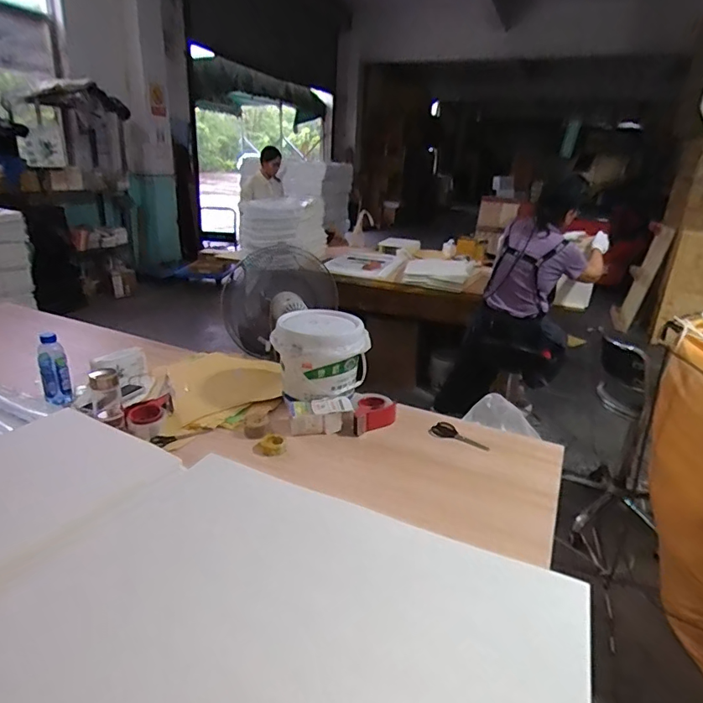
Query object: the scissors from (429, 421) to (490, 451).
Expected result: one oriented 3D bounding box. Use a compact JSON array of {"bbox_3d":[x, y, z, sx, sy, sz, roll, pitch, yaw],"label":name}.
[{"bbox_3d":[0.302,0.233,1.336,0.161,0.016,0.077,18,30,17],"label":"scissors"}]

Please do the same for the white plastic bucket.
[{"bbox_3d":[-0.095,0.012,1.446,0.277,0.210,0.248,1,22,-5],"label":"white plastic bucket"}]

